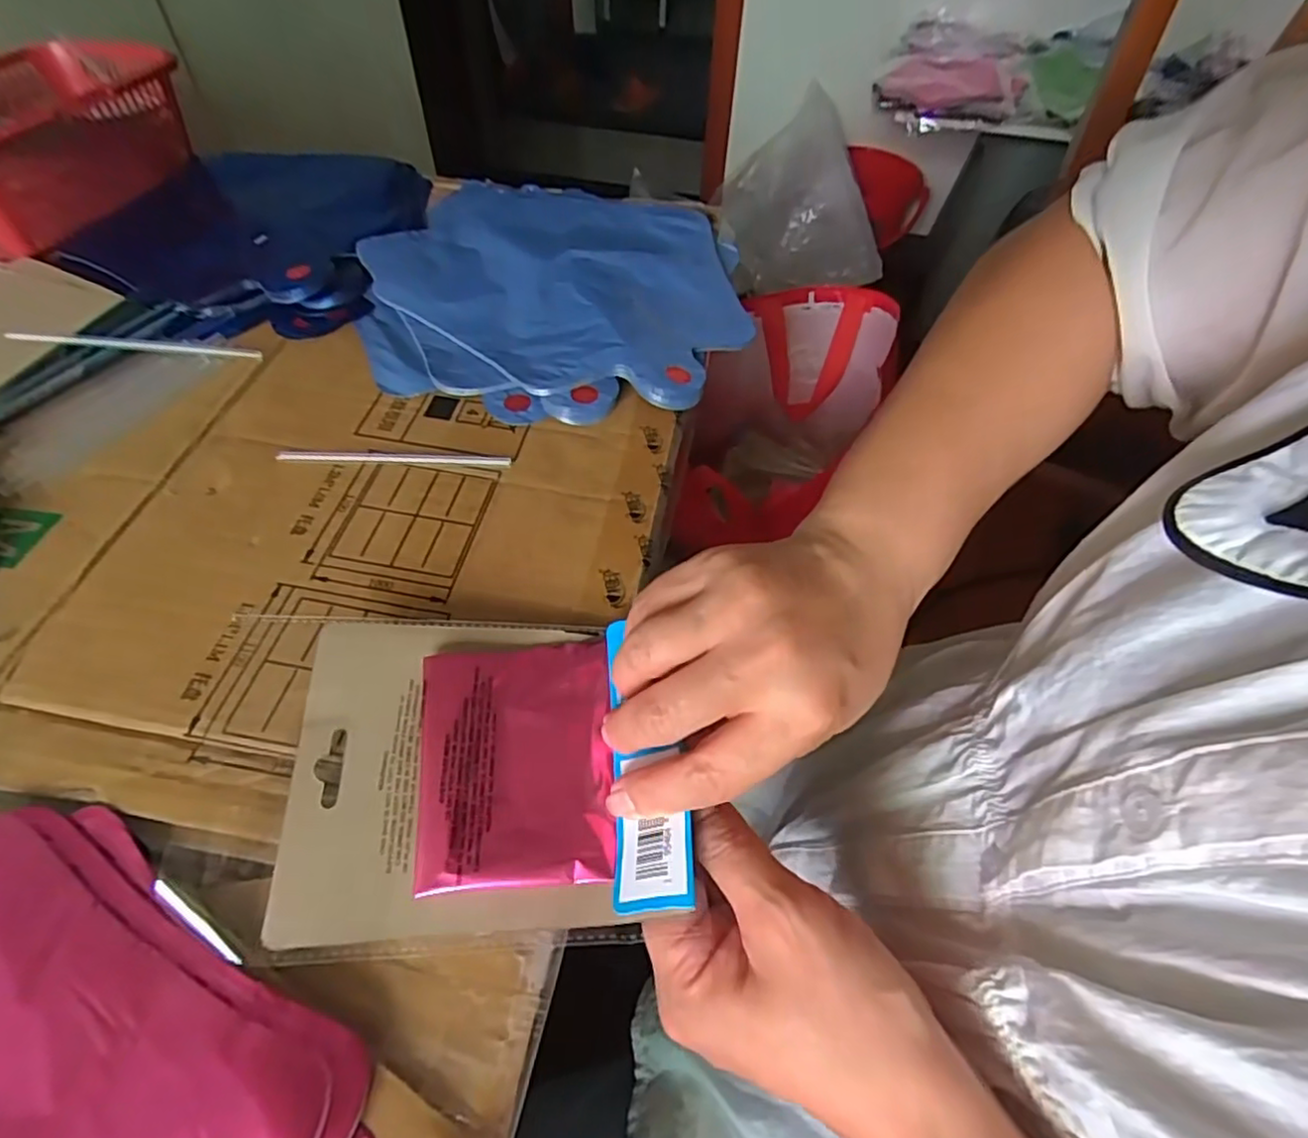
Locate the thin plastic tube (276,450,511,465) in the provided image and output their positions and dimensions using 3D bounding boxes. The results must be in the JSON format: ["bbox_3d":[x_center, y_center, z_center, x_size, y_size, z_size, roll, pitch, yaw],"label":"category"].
[{"bbox_3d":[-0.137,-0.060,0.350,0.119,0.004,0.010,0,54,-4],"label":"thin plastic tube"}]

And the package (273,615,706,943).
[{"bbox_3d":[-0.063,0.072,0.249,0.137,0.021,0.113,-1,54,-5],"label":"package"}]

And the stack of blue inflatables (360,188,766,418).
[{"bbox_3d":[-0.063,-0.192,0.442,0.238,0.015,0.260,1,54,-3],"label":"stack of blue inflatables"}]

